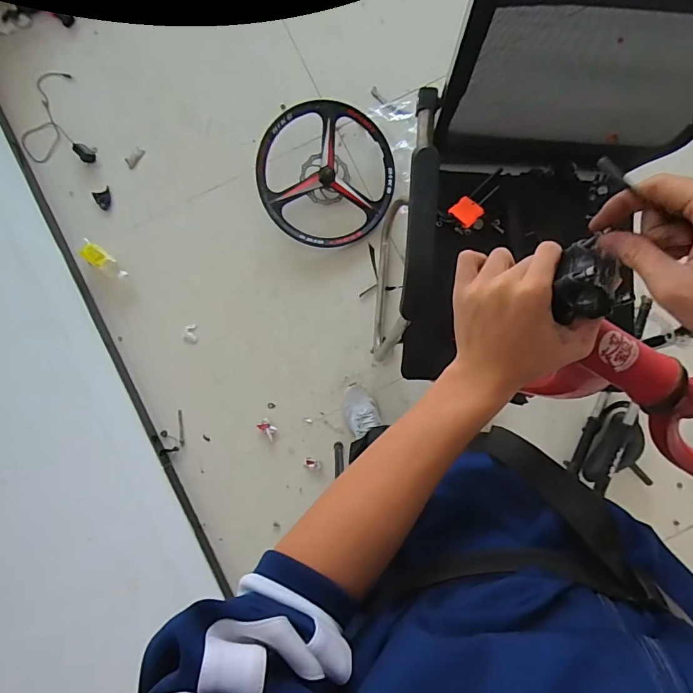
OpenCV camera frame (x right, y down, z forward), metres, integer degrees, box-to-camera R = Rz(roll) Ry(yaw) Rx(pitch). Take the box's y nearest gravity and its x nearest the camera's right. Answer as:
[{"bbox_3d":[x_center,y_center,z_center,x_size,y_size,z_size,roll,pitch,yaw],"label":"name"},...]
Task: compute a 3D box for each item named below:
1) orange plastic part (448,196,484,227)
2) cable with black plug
[{"bbox_3d":[0.245,-0.275,0.880,0.051,0.012,0.055,-44,88,0],"label":"orange plastic part"},{"bbox_3d":[-0.916,-0.689,1.349,0.208,0.060,0.307,-21,88,0],"label":"cable with black plug"}]

